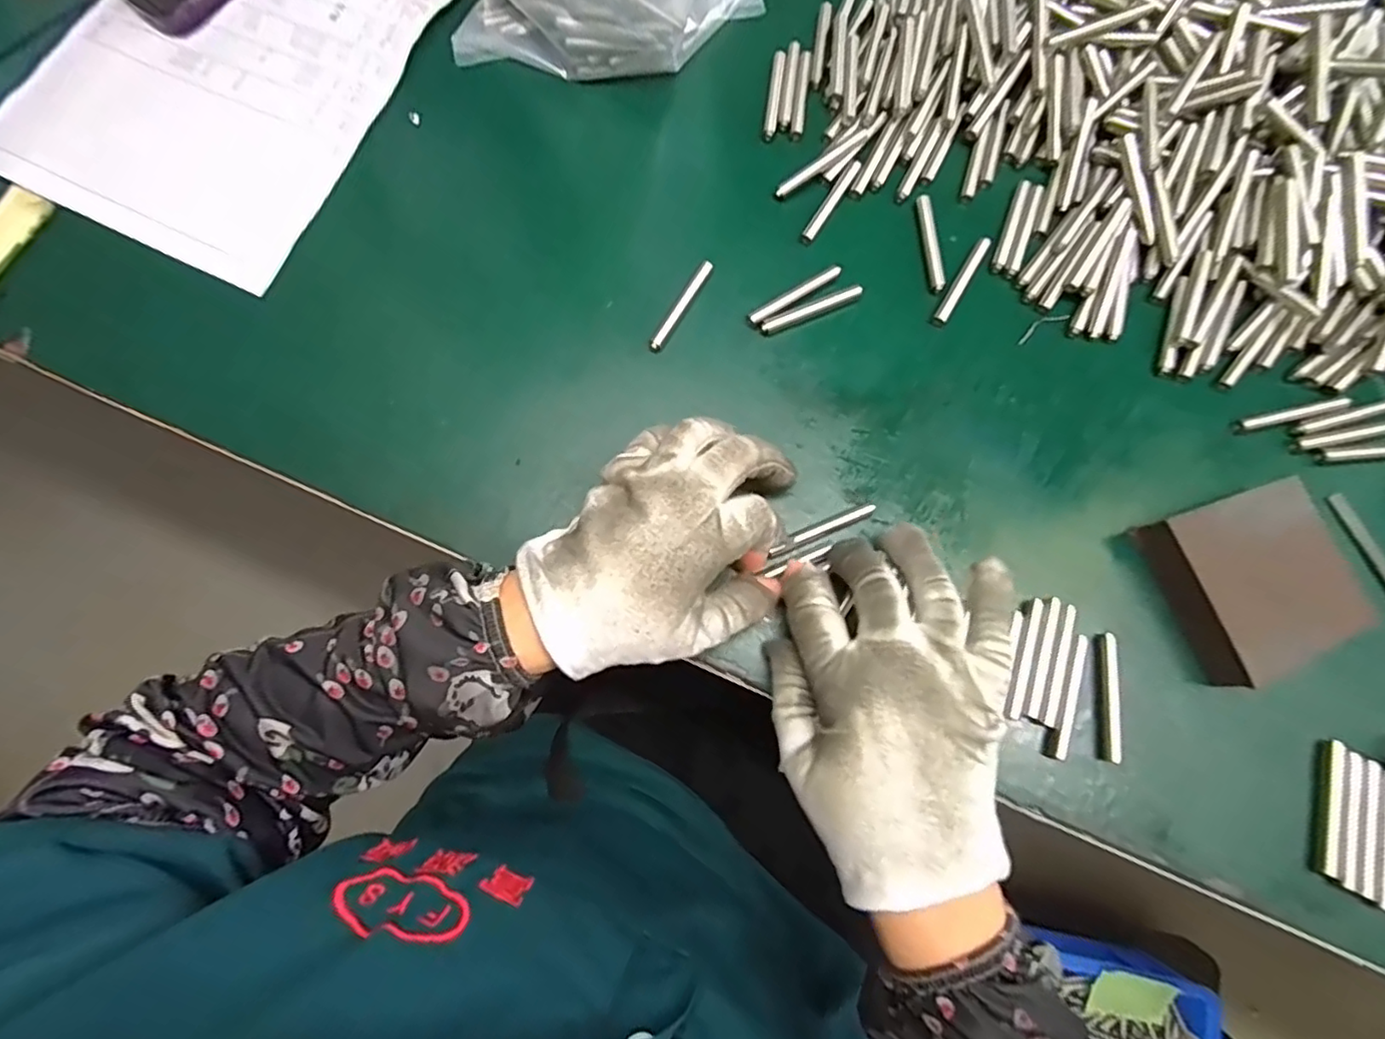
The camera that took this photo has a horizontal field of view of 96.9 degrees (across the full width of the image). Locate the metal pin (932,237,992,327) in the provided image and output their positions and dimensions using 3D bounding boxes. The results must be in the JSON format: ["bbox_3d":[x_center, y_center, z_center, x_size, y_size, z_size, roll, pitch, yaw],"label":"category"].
[{"bbox_3d":[0.149,-0.132,0.340,0.008,0.005,0.059,31,80,7],"label":"metal pin"}]

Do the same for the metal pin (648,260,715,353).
[{"bbox_3d":[-0.006,-0.119,0.340,0.008,0.004,0.056,34,88,-18],"label":"metal pin"}]

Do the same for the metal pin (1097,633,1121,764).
[{"bbox_3d":[0.197,0.084,0.290,0.009,0.005,0.058,5,78,2],"label":"metal pin"}]

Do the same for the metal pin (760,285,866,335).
[{"bbox_3d":[0.066,-0.114,0.334,0.059,0.004,0.007,-22,97,-4],"label":"metal pin"}]

